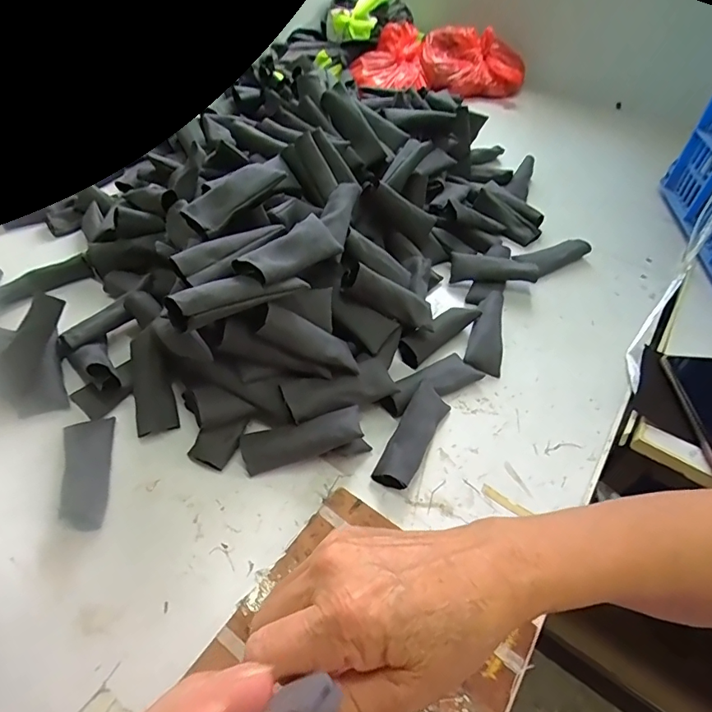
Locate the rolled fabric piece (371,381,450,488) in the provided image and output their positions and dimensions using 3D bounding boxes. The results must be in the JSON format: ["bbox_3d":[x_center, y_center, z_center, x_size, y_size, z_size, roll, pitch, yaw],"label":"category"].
[{"bbox_3d":[0.052,0.073,0.423,0.033,0.029,0.104,24,51,16],"label":"rolled fabric piece"}]

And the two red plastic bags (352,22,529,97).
[{"bbox_3d":[0.167,-0.611,0.972,0.348,0.090,0.157,-11,50,-13],"label":"two red plastic bags"}]

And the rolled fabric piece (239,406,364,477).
[{"bbox_3d":[-0.048,0.072,0.407,0.106,0.019,0.033,-17,50,5],"label":"rolled fabric piece"}]

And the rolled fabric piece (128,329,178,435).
[{"bbox_3d":[-0.192,0.024,0.442,0.036,0.013,0.099,-11,72,-14],"label":"rolled fabric piece"}]

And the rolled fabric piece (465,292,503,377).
[{"bbox_3d":[0.147,-0.026,0.514,0.038,0.026,0.106,16,49,9],"label":"rolled fabric piece"}]

